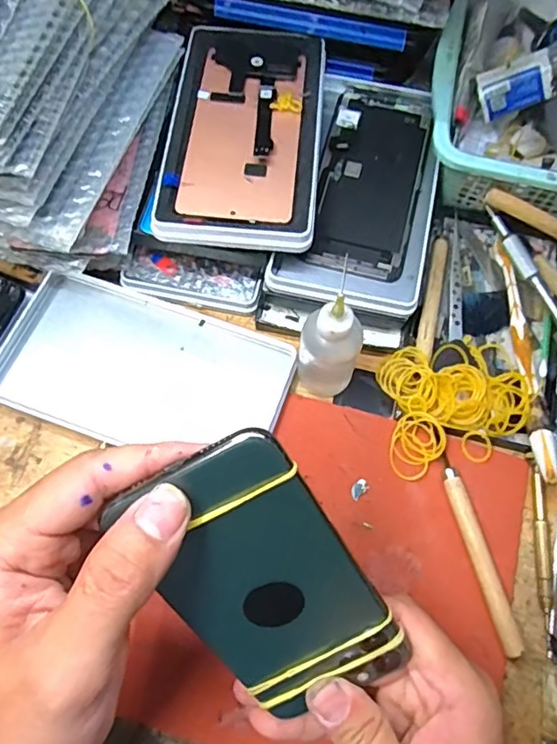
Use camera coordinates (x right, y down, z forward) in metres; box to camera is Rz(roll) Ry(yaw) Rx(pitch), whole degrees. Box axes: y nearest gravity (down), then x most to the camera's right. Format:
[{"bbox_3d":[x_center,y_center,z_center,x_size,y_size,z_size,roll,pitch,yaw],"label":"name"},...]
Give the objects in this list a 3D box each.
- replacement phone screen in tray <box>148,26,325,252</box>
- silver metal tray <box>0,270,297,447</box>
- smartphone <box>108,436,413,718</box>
[{"bbox_3d":[-0.023,-0.163,0.378,0.101,0.012,0.178,4,68,-1],"label":"replacement phone screen in tray"},{"bbox_3d":[-0.089,-0.001,0.372,0.184,0.015,0.104,18,69,7],"label":"silver metal tray"},{"bbox_3d":[-0.003,0.085,0.216,0.070,0.007,0.133,-29,115,5],"label":"smartphone"}]

